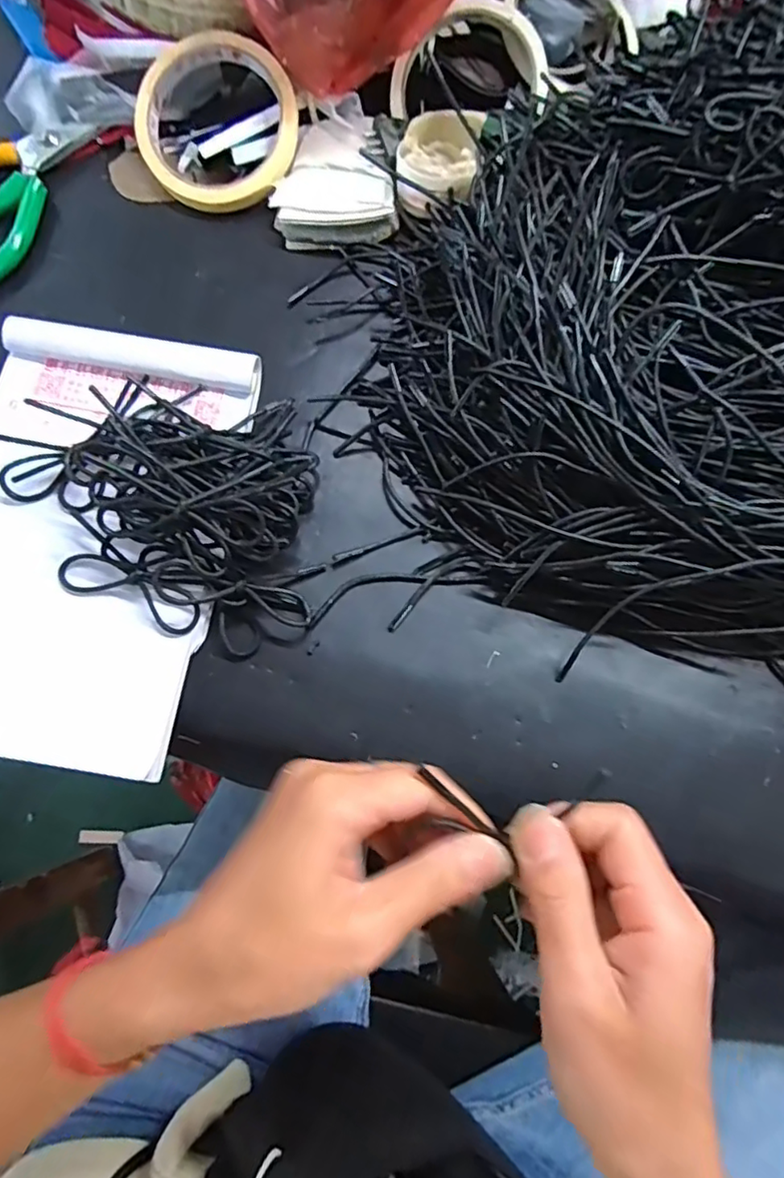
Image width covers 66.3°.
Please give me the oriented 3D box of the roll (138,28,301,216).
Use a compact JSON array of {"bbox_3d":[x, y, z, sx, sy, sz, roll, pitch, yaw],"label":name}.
[{"bbox_3d":[-0.100,-0.269,0.349,0.092,0.013,0.092,0,98,1],"label":"roll"}]

